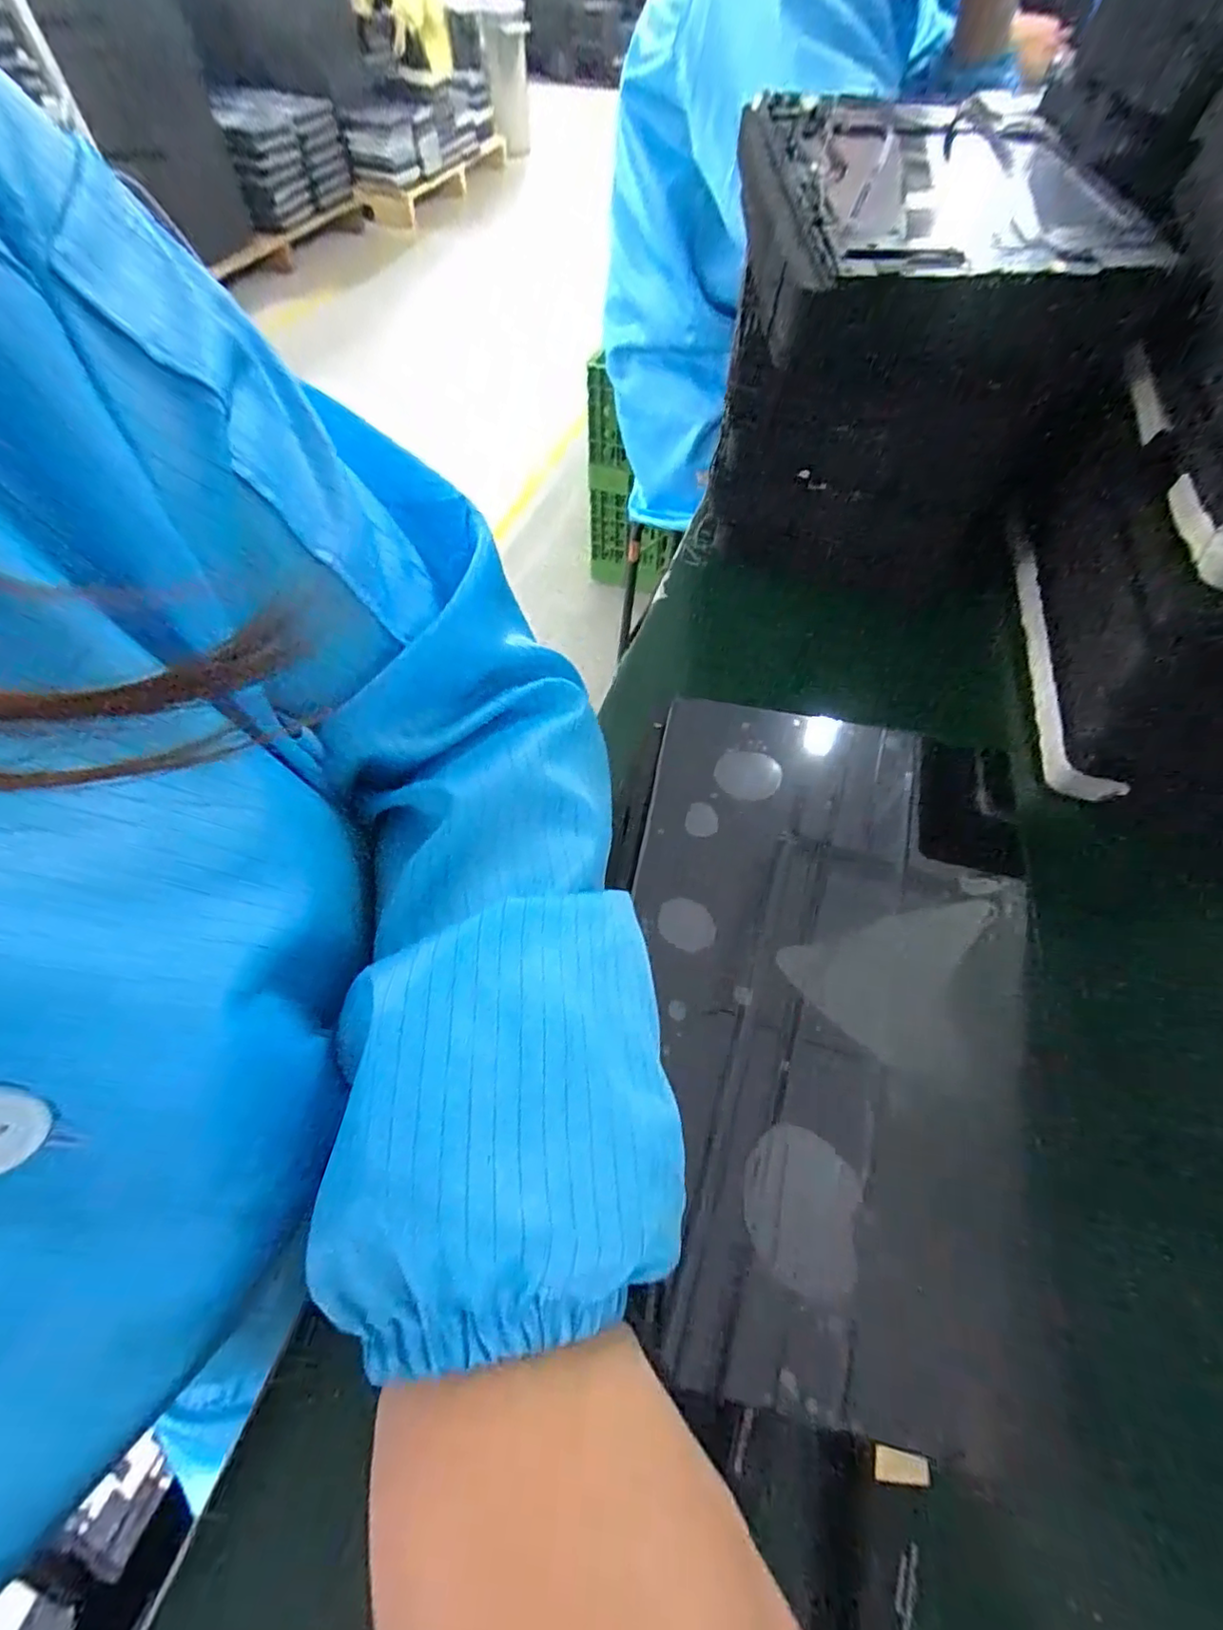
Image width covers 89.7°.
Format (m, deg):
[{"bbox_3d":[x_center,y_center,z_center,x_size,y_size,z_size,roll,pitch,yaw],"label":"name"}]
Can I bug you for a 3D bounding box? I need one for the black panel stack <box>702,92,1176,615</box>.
[{"bbox_3d":[0.149,-0.261,0.357,0.171,0.164,0.190,7,58,4],"label":"black panel stack"}]

